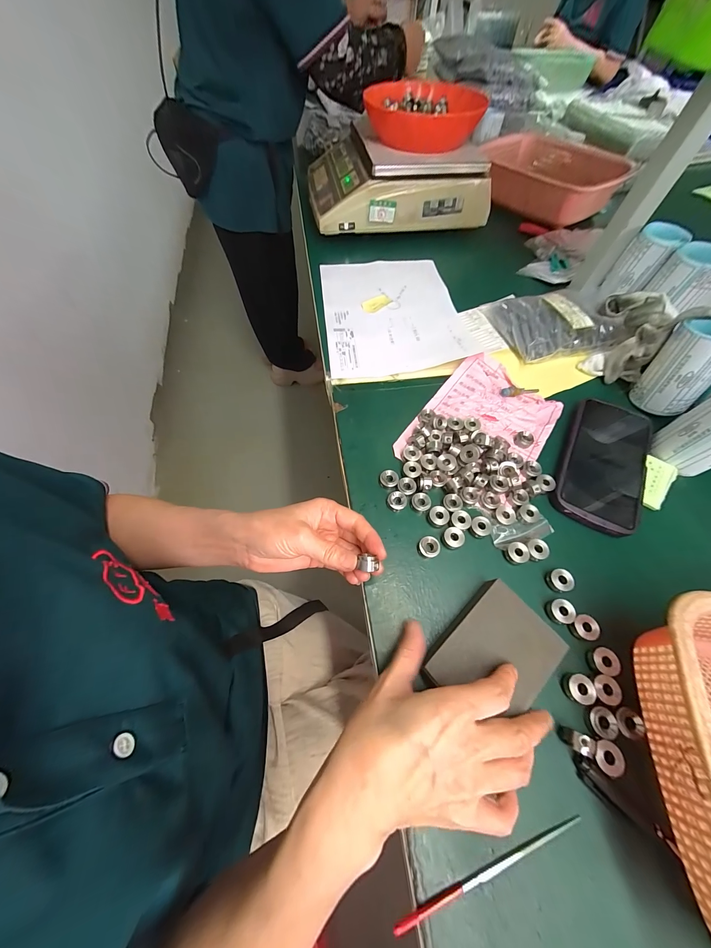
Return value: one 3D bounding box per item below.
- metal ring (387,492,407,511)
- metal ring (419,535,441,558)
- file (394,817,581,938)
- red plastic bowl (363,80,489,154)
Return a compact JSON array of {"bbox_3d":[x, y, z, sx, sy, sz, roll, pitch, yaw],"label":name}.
[{"bbox_3d":[0.043,0.029,0.310,0.018,0.012,0.019,1,62,-2],"label":"metal ring"},{"bbox_3d":[0.071,0.071,0.289,0.019,0.012,0.020,1,62,-2],"label":"metal ring"},{"bbox_3d":[0.088,0.251,0.189,0.134,0.009,0.005,-16,63,-10],"label":"file"},{"bbox_3d":[0.118,-0.637,0.537,0.188,0.056,0.172,1,62,-2],"label":"red plastic bowl"}]

